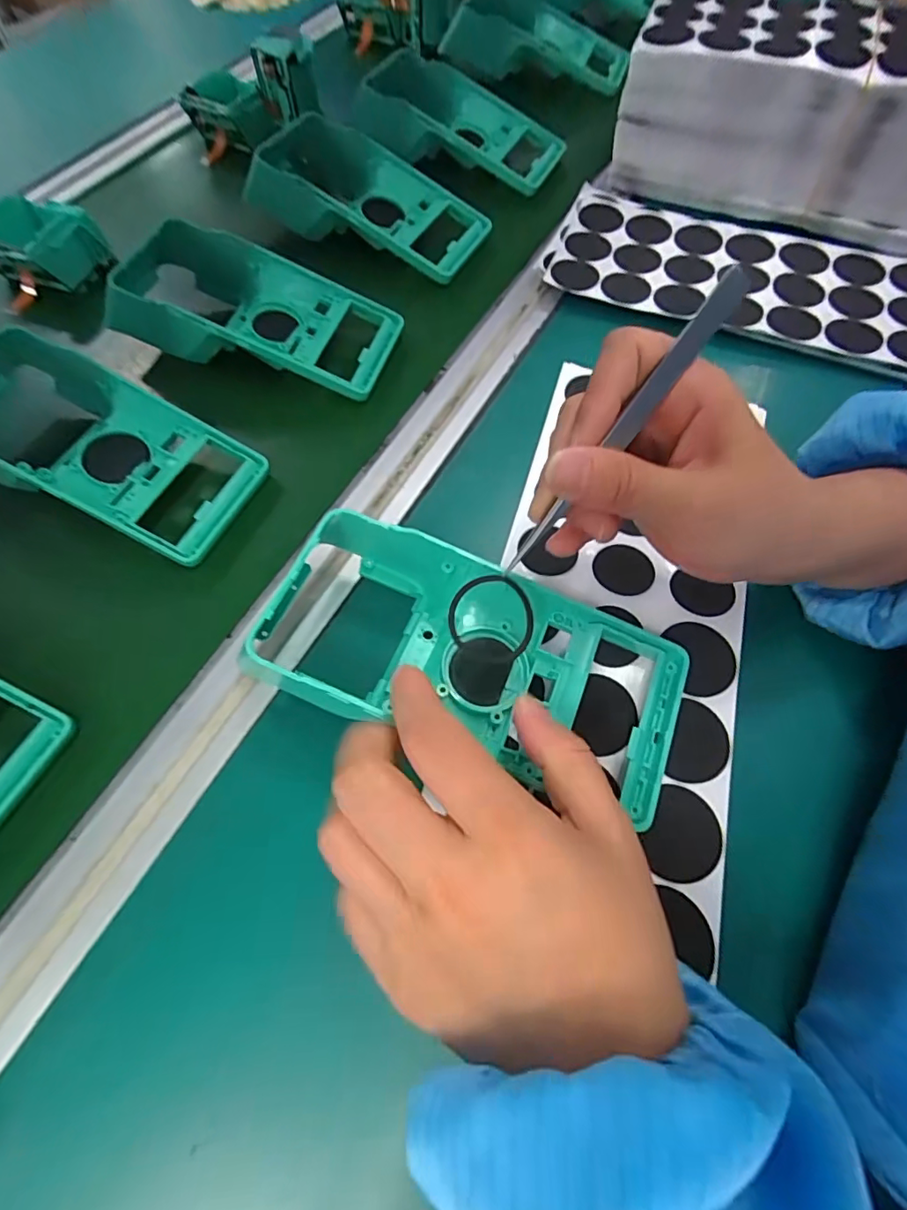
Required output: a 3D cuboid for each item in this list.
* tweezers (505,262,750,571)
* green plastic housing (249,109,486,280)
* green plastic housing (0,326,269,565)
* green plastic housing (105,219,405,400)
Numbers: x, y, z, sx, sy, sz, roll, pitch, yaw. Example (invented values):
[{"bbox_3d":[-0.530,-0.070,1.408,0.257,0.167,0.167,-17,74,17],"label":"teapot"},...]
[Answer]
[{"bbox_3d":[0.057,-0.059,0.186,0.005,0.011,0.118,47,111,26],"label":"tweezers"},{"bbox_3d":[-0.066,-0.318,0.415,0.181,0.062,0.095,19,64,12],"label":"green plastic housing"},{"bbox_3d":[-0.214,-0.097,0.303,0.197,0.054,0.094,21,65,13],"label":"green plastic housing"},{"bbox_3d":[-0.129,-0.197,0.353,0.174,0.055,0.090,11,63,8],"label":"green plastic housing"}]

